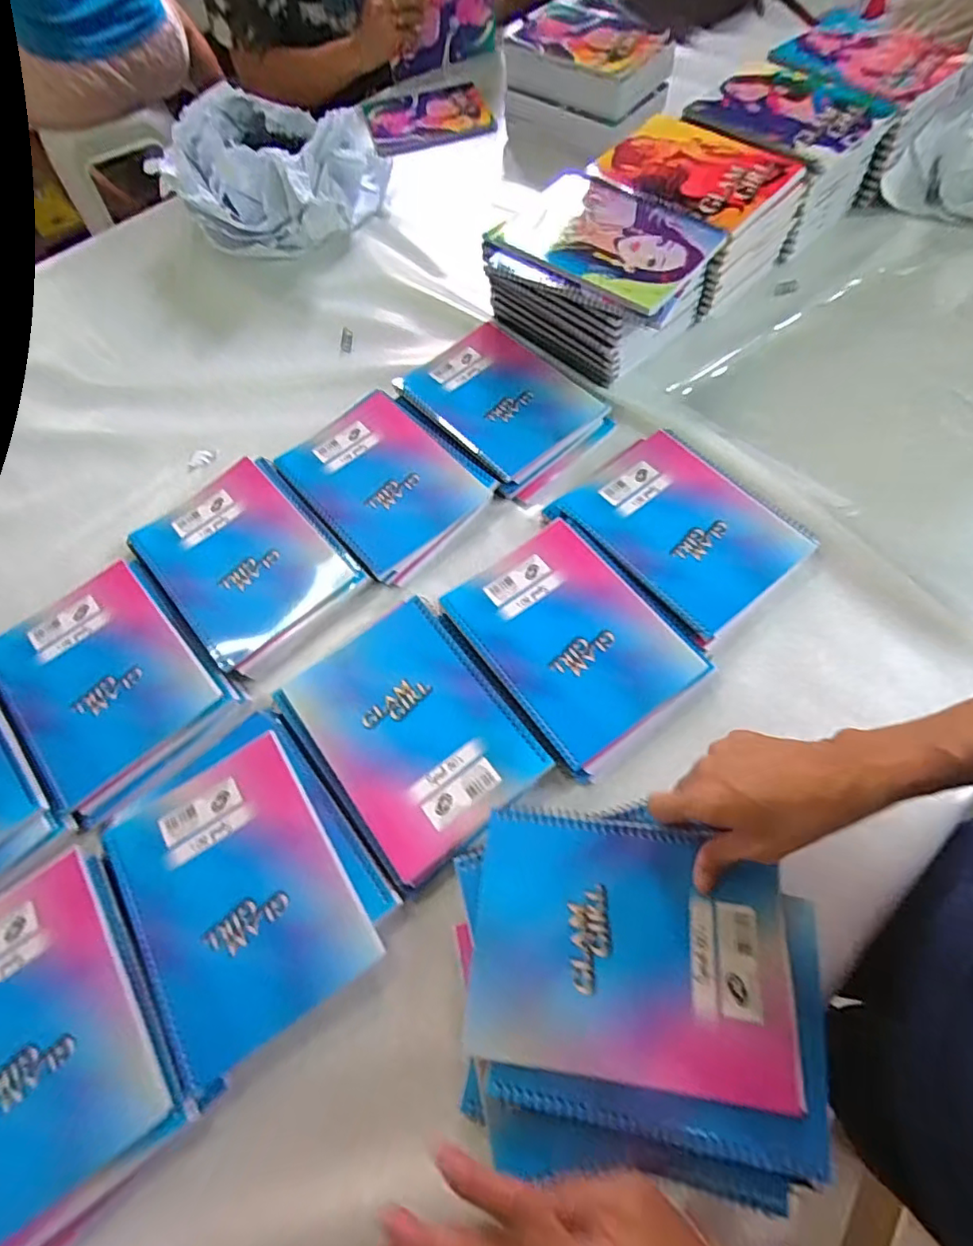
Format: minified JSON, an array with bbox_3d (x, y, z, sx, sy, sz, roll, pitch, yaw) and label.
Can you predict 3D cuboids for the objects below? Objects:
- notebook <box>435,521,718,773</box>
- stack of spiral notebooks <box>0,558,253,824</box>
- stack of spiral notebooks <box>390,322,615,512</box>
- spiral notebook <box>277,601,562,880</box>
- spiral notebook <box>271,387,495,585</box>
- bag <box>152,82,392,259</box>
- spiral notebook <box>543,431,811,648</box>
[{"bbox_3d":[0.075,0.008,0.503,0.151,0.011,0.204,-35,67,-16],"label":"notebook"},{"bbox_3d":[-0.342,0.052,0.518,0.157,0.026,0.218,-40,68,-18],"label":"stack of spiral notebooks"},{"bbox_3d":[0.020,-0.244,0.632,0.153,0.027,0.222,-40,68,-18],"label":"stack of spiral notebooks"},{"bbox_3d":[-0.062,0.087,0.475,0.151,0.013,0.200,-34,67,-15],"label":"spiral notebook"},{"bbox_3d":[-0.106,-0.152,0.597,0.163,0.019,0.205,-41,69,-18],"label":"spiral notebook"},{"bbox_3d":[-0.308,-0.637,0.802,0.250,0.114,0.280,27,66,14],"label":"bag"},{"bbox_3d":[0.185,-0.090,0.551,0.158,0.024,0.203,-37,68,-17],"label":"spiral notebook"}]

